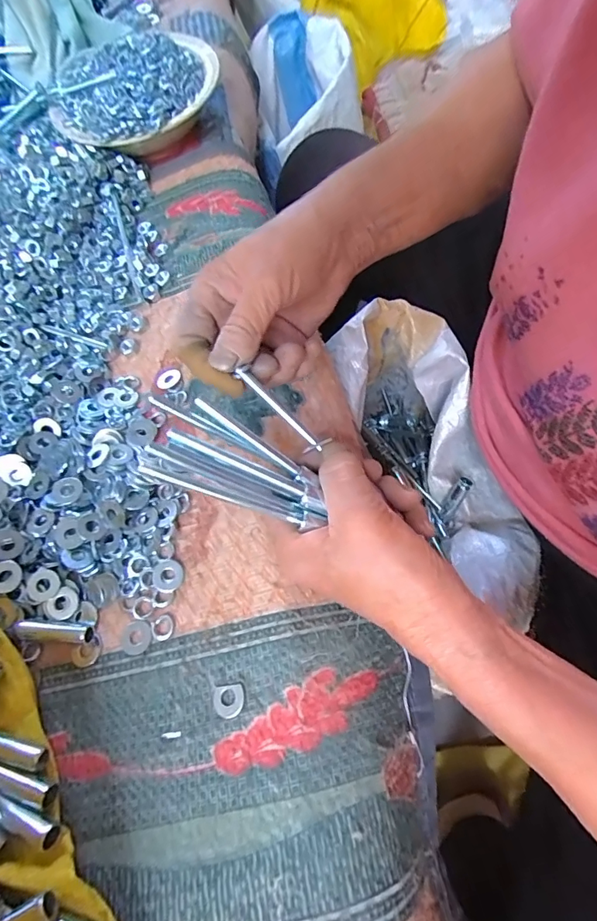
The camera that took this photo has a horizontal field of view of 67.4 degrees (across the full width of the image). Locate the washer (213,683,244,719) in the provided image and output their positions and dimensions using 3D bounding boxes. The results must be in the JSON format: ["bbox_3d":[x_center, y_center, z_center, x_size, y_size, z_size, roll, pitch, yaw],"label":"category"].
[{"bbox_3d":[-0.037,0.126,0.235,0.017,0.004,0.015,-11,63,2],"label":"washer"}]

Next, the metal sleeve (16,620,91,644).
[{"bbox_3d":[-0.142,0.099,0.261,0.047,0.008,0.011,1,65,8],"label":"metal sleeve"}]

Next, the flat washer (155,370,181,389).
[{"bbox_3d":[-0.099,-0.061,0.339,0.022,0.004,0.016,-12,64,15],"label":"flat washer"}]

